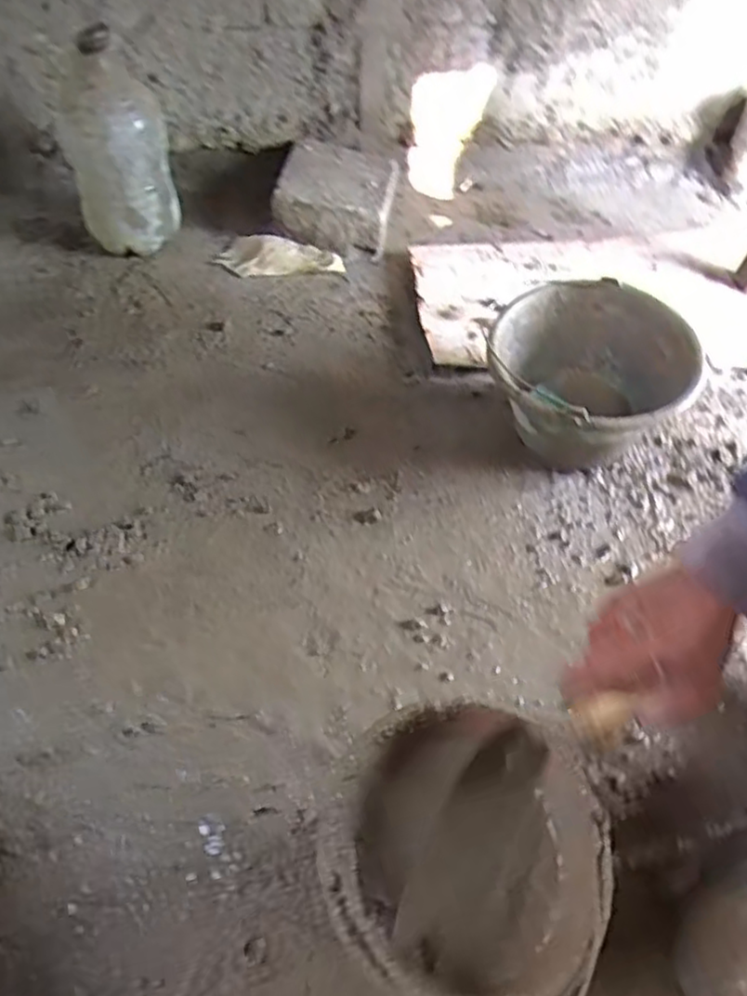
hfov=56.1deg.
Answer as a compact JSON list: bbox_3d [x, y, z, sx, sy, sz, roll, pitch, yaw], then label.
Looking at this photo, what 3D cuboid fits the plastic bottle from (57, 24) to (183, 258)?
[{"bbox_3d":[-0.411,-0.560,1.140,0.151,0.318,0.142,-9,57,-11],"label":"plastic bottle"}]

